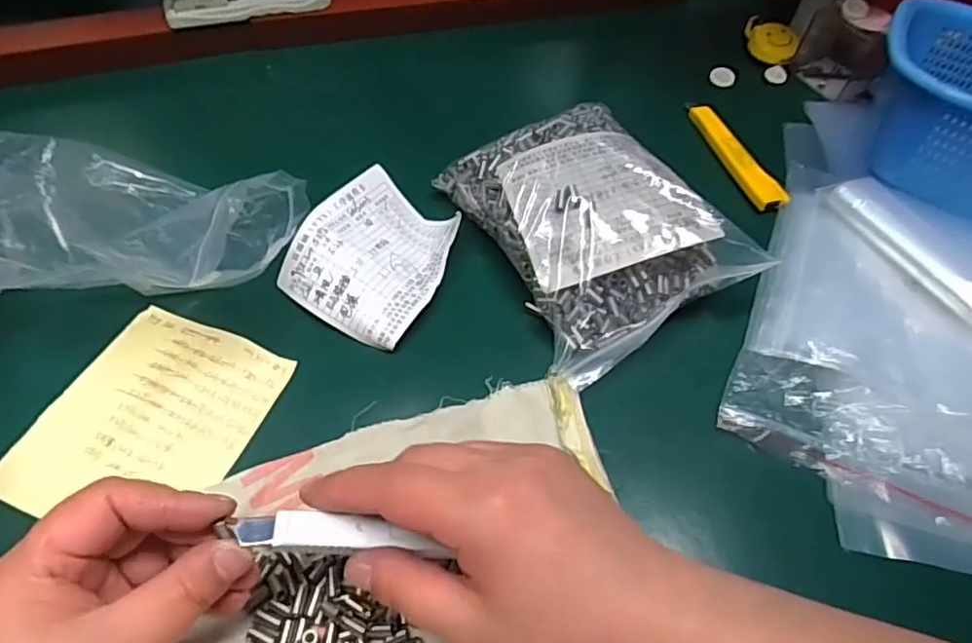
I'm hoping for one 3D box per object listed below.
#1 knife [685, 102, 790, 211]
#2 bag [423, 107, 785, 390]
[{"bbox_3d":[0.185,-0.128,0.462,0.021,0.014,0.118,-13,58,-14],"label":"knife"},{"bbox_3d":[0.063,-0.065,0.374,0.136,0.047,0.173,-27,62,-22],"label":"bag"}]

